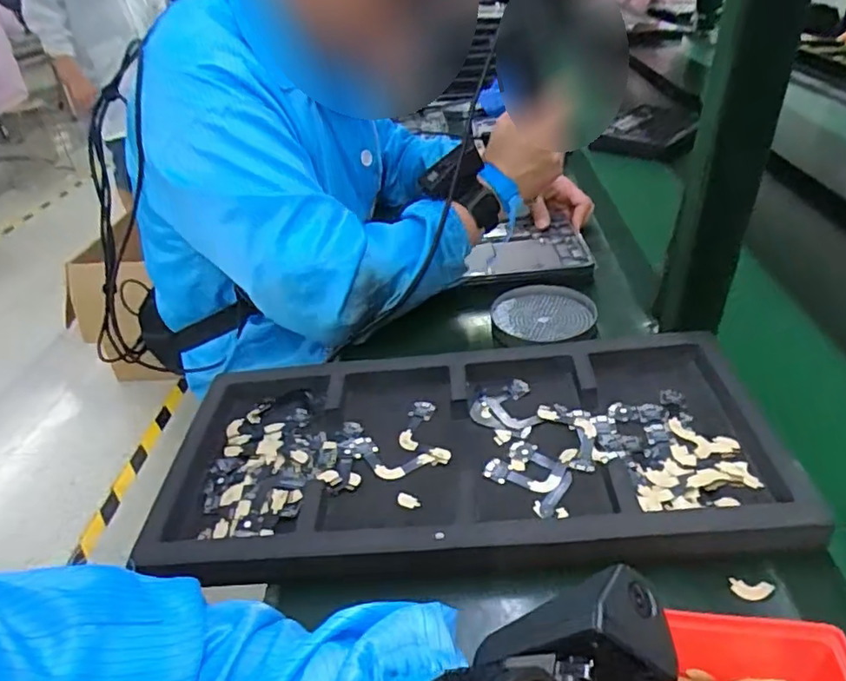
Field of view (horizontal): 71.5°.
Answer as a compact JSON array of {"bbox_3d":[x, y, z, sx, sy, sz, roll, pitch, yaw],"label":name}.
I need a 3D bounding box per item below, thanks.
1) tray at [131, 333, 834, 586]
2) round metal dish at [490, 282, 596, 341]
[{"bbox_3d":[0.033,0.089,0.493,0.491,0.036,0.234,-2,35,3],"label":"tray"},{"bbox_3d":[0.139,-0.032,0.684,0.115,0.018,0.097,-3,35,2],"label":"round metal dish"}]

